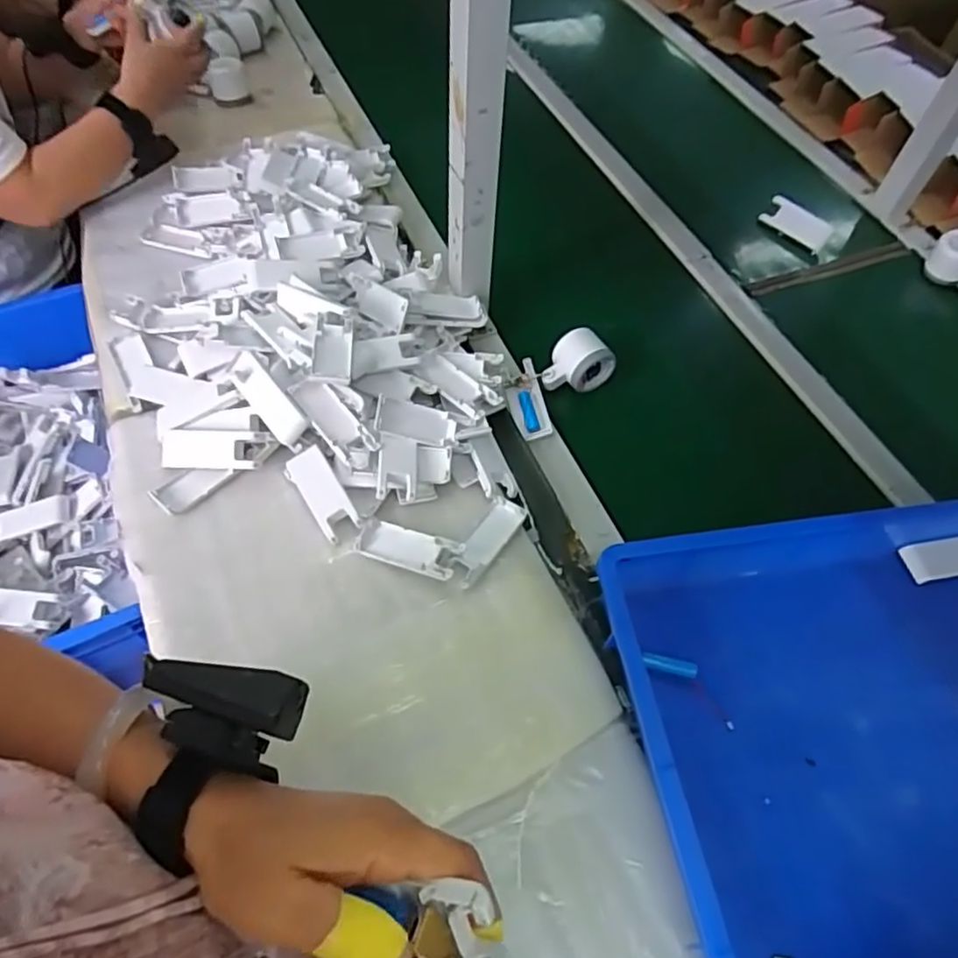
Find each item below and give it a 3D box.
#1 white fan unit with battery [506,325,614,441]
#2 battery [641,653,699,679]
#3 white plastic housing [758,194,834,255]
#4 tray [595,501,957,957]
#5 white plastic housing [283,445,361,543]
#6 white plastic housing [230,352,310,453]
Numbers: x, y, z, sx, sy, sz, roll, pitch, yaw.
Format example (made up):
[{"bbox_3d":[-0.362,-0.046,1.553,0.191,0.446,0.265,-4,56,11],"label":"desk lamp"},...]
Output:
[{"bbox_3d":[0.088,-0.106,0.748,0.139,0.046,0.078,-42,68,-9],"label":"white fan unit with battery"},{"bbox_3d":[0.171,0.167,0.582,0.046,0.011,0.011,14,57,6],"label":"battery"},{"bbox_3d":[0.468,-0.375,0.950,0.100,0.042,0.013,32,43,4],"label":"white plastic housing"},{"bbox_3d":[0.396,0.201,0.538,0.531,0.071,0.358,-6,58,-8],"label":"tray"},{"bbox_3d":[-0.158,0.015,0.650,0.039,0.009,0.097,-35,70,-2],"label":"white plastic housing"},{"bbox_3d":[-0.217,-0.082,0.666,0.039,0.018,0.111,-45,75,4],"label":"white plastic housing"}]

